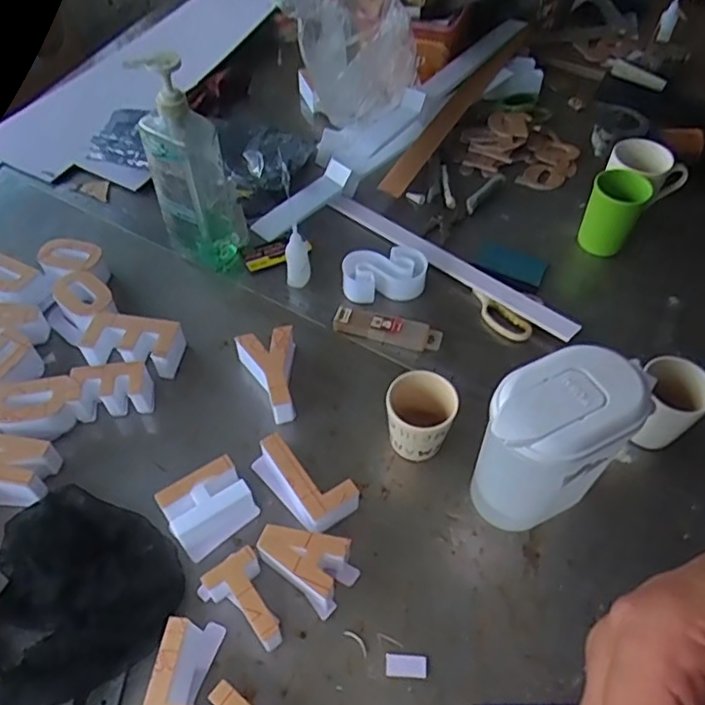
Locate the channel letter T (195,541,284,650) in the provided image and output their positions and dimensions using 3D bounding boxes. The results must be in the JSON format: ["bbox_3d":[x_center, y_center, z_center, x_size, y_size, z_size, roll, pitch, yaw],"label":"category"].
[{"bbox_3d":[-0.099,0.235,0.569,0.058,0.047,0.084,-30,59,-21],"label":"channel letter T"}]

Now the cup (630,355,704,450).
[{"bbox_3d":[0.346,0.061,0.677,0.065,0.105,0.069,1,54,-1],"label":"cup"}]

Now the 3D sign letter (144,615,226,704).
[{"bbox_3d":[-0.144,0.282,0.535,0.053,0.045,0.087,3,53,2],"label":"3D sign letter"}]

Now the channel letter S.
[{"bbox_3d":[0.045,-0.109,0.826,0.115,0.047,0.069,-5,53,-4],"label":"channel letter S"}]

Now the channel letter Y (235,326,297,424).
[{"bbox_3d":[-0.090,0.029,0.722,0.070,0.050,0.113,-15,54,-12],"label":"channel letter Y"}]

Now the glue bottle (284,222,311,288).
[{"bbox_3d":[-0.074,-0.132,0.819,0.033,0.091,0.026,-10,53,-8],"label":"glue bottle"}]

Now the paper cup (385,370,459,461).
[{"bbox_3d":[0.072,0.074,0.667,0.072,0.088,0.067,0,53,0],"label":"paper cup"}]

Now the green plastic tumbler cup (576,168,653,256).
[{"bbox_3d":[0.369,-0.197,0.867,0.074,0.099,0.077,0,53,0],"label":"green plastic tumbler cup"}]

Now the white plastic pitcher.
[{"bbox_3d":[0.189,0.084,0.580,0.153,0.163,0.100,-35,62,-24],"label":"white plastic pitcher"}]

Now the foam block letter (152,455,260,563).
[{"bbox_3d":[-0.148,0.158,0.628,0.084,0.044,0.067,-33,60,-23],"label":"foam block letter"}]

